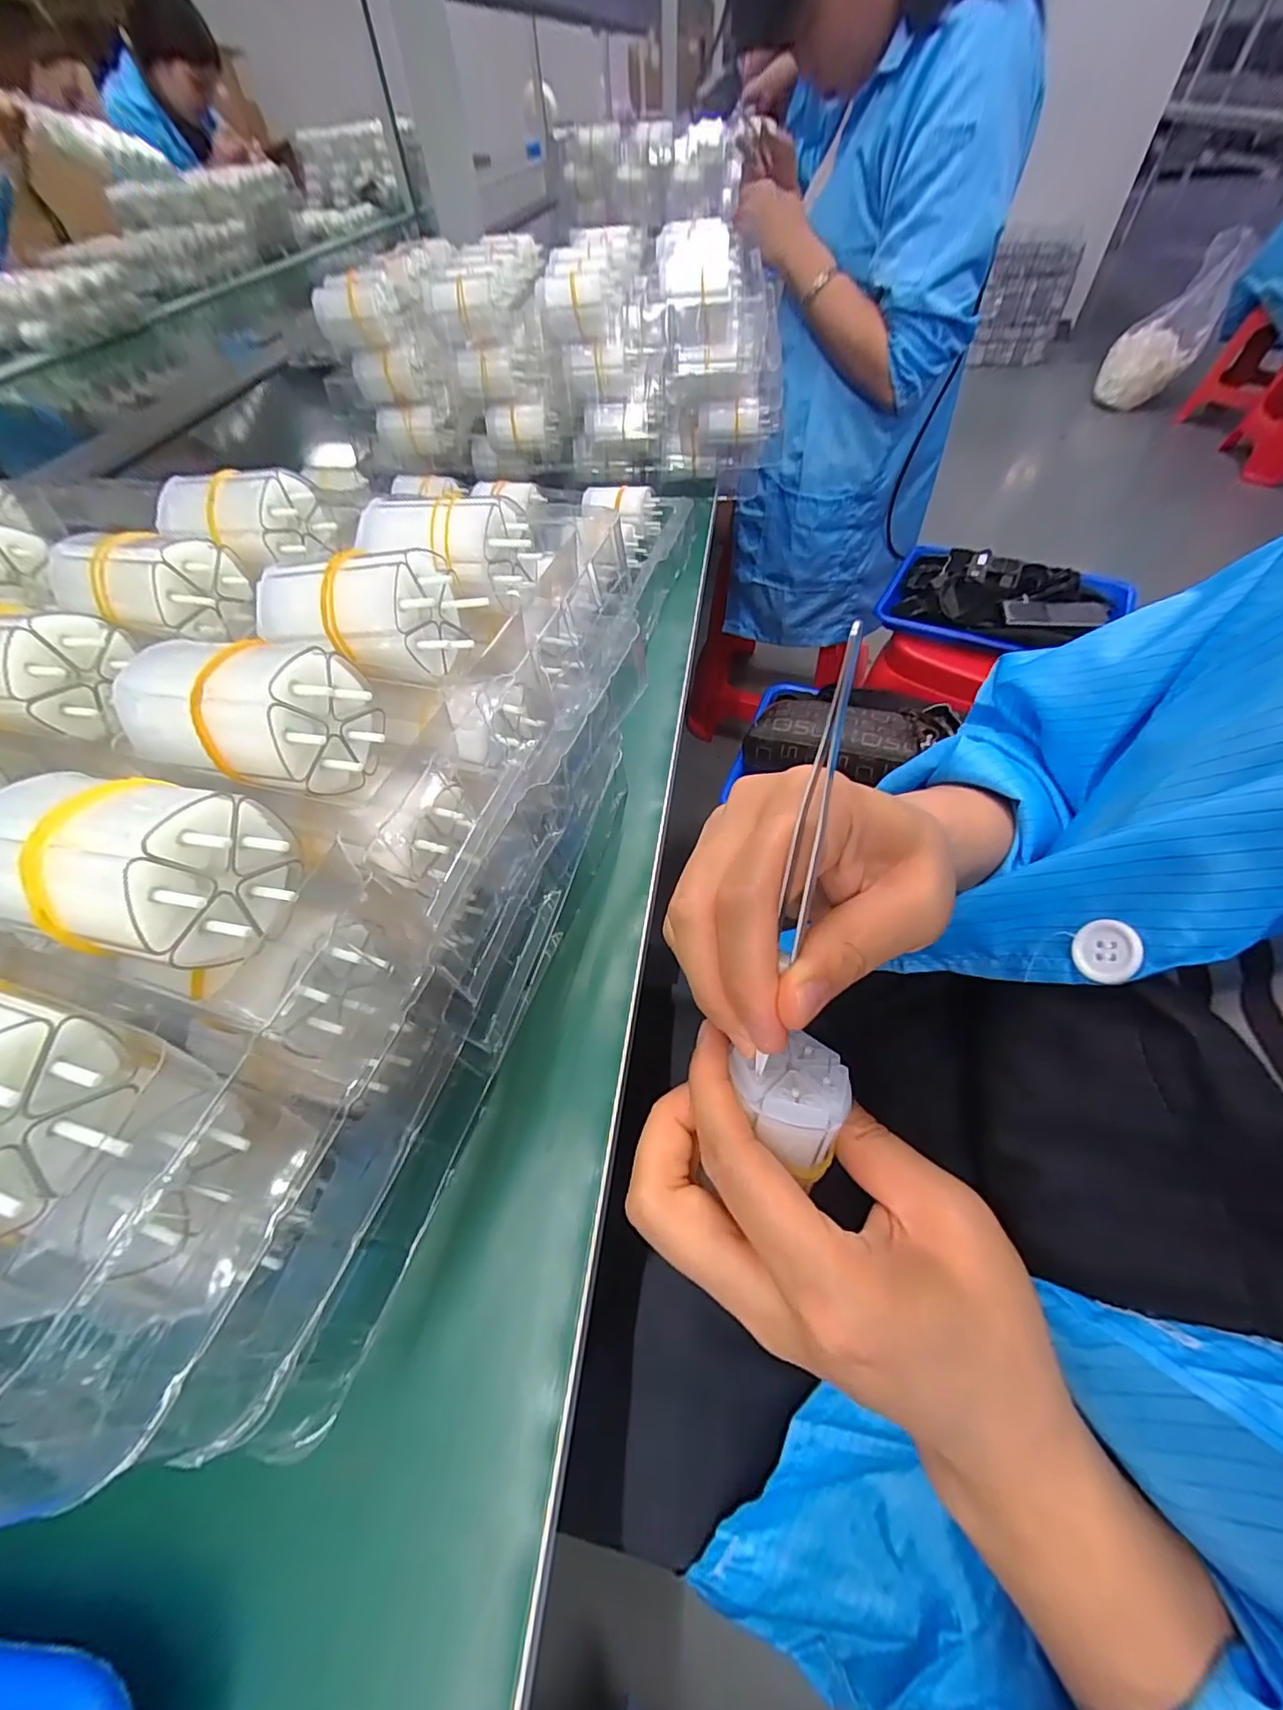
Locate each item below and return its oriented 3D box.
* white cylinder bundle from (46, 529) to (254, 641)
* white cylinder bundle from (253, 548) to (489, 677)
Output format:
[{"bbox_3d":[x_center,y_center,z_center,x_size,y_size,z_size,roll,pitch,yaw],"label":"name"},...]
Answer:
[{"bbox_3d":[-0.174,-0.097,0.202,0.045,0.032,0.037,3,55,5],"label":"white cylinder bundle"},{"bbox_3d":[-0.091,-0.078,0.183,0.071,0.031,0.031,7,56,8],"label":"white cylinder bundle"}]

